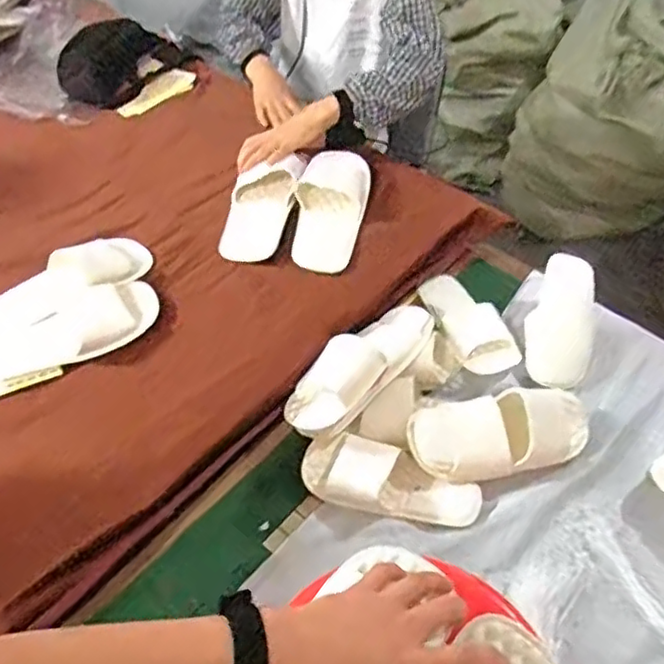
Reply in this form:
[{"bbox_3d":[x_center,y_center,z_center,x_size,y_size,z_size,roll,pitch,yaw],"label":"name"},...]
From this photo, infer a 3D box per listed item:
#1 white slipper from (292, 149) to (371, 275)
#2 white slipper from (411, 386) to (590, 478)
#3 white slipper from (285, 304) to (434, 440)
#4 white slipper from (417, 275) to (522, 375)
[{"bbox_3d":[-0.006,-0.206,1.091,0.113,0.038,0.264,11,50,7],"label":"white slipper"},{"bbox_3d":[0.241,0.137,0.917,0.272,0.087,0.109,-11,51,-11],"label":"white slipper"},{"bbox_3d":[0.042,0.048,0.946,0.092,0.084,0.265,37,58,25],"label":"white slipper"},{"bbox_3d":[0.222,-0.010,1.077,0.095,0.060,0.207,-17,53,-16],"label":"white slipper"}]

